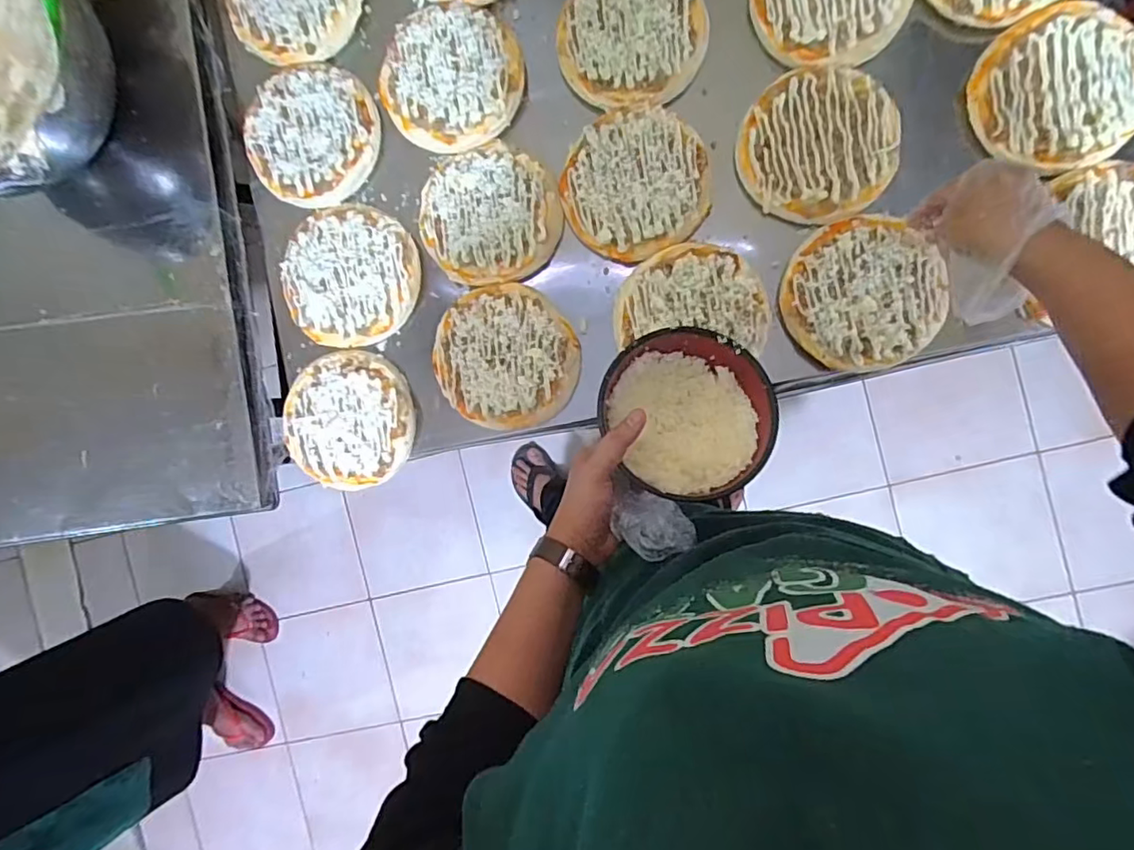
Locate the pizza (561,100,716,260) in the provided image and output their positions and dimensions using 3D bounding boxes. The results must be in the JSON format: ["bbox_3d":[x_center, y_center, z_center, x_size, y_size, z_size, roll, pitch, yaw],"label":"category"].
[{"bbox_3d":[0.070,-0.245,0.592,0.144,0.020,0.145,0,90,7],"label":"pizza"}]

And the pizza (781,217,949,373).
[{"bbox_3d":[0.285,-0.126,0.563,0.140,0.015,0.142,-24,87,6],"label":"pizza"}]

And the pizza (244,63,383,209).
[{"bbox_3d":[-0.278,-0.316,0.637,0.142,0.018,0.149,7,90,7],"label":"pizza"}]

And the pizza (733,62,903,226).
[{"bbox_3d":[0.246,-0.274,0.572,0.144,0.015,0.145,0,90,7],"label":"pizza"}]

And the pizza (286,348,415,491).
[{"bbox_3d":[-0.236,-0.005,0.631,0.136,0.019,0.145,-2,89,7],"label":"pizza"}]

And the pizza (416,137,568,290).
[{"bbox_3d":[-0.081,-0.219,0.608,0.144,0.017,0.140,-10,88,7],"label":"pizza"}]

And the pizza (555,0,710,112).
[{"bbox_3d":[0.066,-0.395,0.590,0.147,0.019,0.140,0,90,7],"label":"pizza"}]

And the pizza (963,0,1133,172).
[{"bbox_3d":[0.462,-0.314,0.546,0.145,0.016,0.146,-26,87,6],"label":"pizza"}]

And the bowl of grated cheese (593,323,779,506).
[{"bbox_3d":[0.104,-0.011,0.501,0.131,0.054,0.141,0,90,7],"label":"bowl of grated cheese"}]

